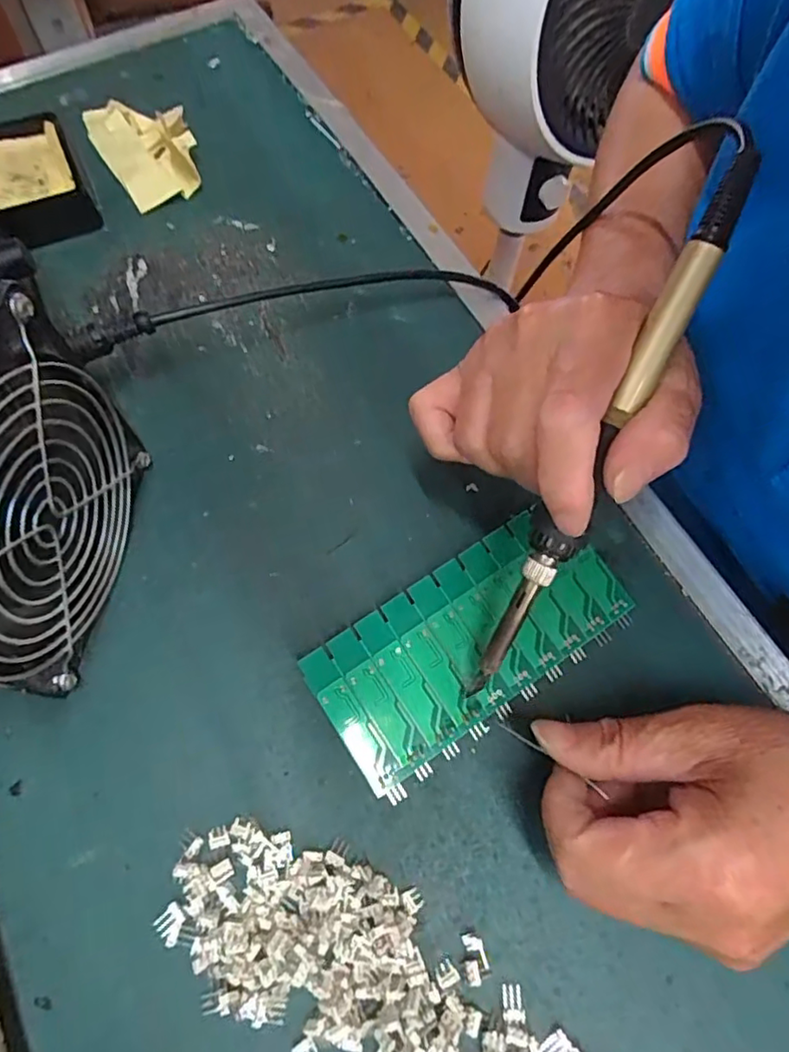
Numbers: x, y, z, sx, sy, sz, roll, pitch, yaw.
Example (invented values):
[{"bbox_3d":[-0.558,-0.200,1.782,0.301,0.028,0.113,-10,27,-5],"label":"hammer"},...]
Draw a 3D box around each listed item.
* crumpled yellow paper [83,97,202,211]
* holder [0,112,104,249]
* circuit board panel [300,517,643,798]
[{"bbox_3d":[-0.148,-0.225,0.359,0.054,0.021,0.066,-22,71,-10],"label":"crumpled yellow paper"},{"bbox_3d":[-0.212,-0.197,0.343,0.061,0.025,0.073,-25,72,-11],"label":"holder"},{"bbox_3d":[0.034,0.048,0.263,0.136,0.013,0.062,-32,73,-13],"label":"circuit board panel"}]

